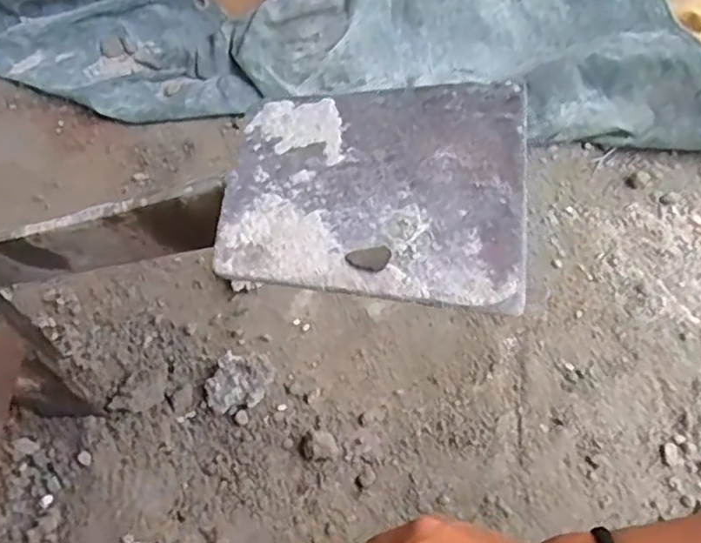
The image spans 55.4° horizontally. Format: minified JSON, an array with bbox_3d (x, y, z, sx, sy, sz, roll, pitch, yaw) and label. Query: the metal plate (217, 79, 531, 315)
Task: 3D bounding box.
[{"bbox_3d":[0.011,-0.043,0.336,0.148,0.004,0.125,2,63,11],"label":"metal plate"}]

